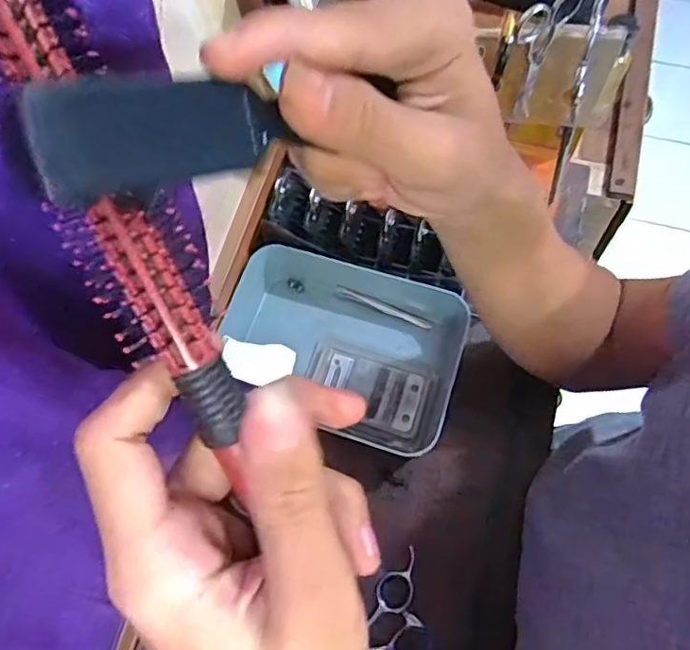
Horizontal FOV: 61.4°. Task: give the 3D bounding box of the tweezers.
[{"bbox_3d":[0.032,-0.015,0.481,0.085,0.006,0.009,20,70,11],"label":"tweezers"}]

